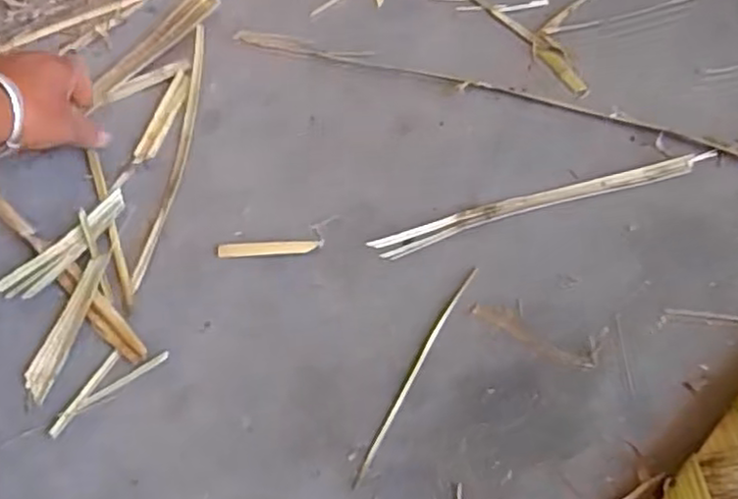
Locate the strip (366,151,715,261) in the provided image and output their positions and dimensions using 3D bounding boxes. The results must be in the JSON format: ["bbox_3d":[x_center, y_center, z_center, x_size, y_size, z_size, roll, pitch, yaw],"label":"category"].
[{"bbox_3d":[0.134,-0.038,0.529,0.274,0.007,0.023,-16,58,-11],"label":"strip"}]

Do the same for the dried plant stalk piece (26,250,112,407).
[{"bbox_3d":[-0.205,0.050,0.471,0.021,0.008,0.105,12,57,8],"label":"dried plant stalk piece"}]

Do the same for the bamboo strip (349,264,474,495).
[{"bbox_3d":[0.032,0.076,0.456,0.008,0.004,0.171,25,60,16],"label":"bamboo strip"}]

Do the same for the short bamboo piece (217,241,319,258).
[{"bbox_3d":[-0.074,-0.001,0.506,0.071,0.004,0.012,-1,56,-1],"label":"short bamboo piece"}]

